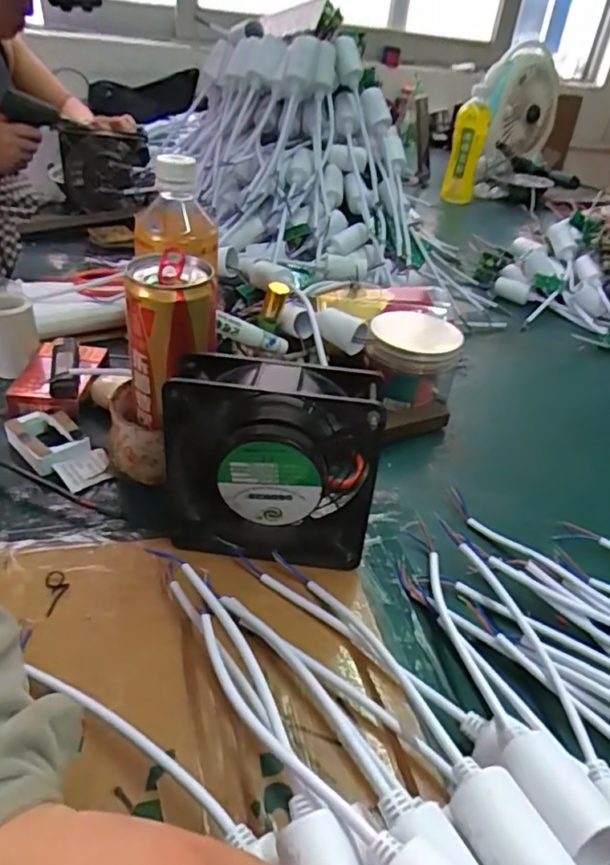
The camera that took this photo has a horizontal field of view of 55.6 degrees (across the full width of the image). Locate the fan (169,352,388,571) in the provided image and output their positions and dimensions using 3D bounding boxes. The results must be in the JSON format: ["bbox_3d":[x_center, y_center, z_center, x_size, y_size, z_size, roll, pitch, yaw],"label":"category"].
[{"bbox_3d":[-0.021,0.019,0.346,0.120,0.121,0.043,8,36,2],"label":"fan"}]

